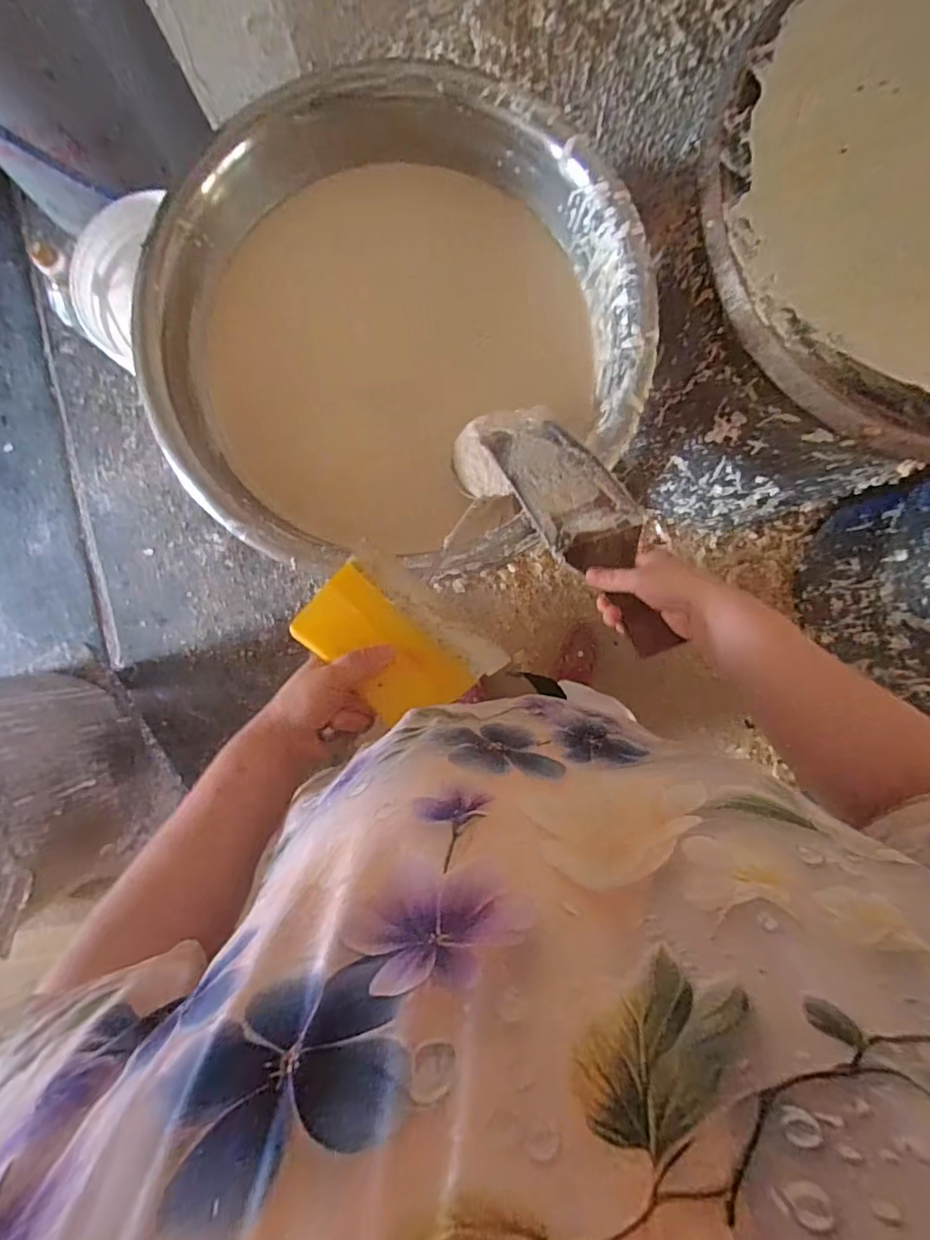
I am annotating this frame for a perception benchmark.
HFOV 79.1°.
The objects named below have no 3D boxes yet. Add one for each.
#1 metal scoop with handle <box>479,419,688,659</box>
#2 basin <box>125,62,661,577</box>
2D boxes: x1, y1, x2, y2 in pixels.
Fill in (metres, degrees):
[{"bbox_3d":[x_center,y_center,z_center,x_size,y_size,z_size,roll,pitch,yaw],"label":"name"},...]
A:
[{"bbox_3d":[0.118,-0.109,0.570,0.098,0.037,0.313,-27,66,0],"label":"metal scoop with handle"},{"bbox_3d":[-0.082,-0.350,0.732,0.571,0.229,0.508,-21,90,0],"label":"basin"}]

